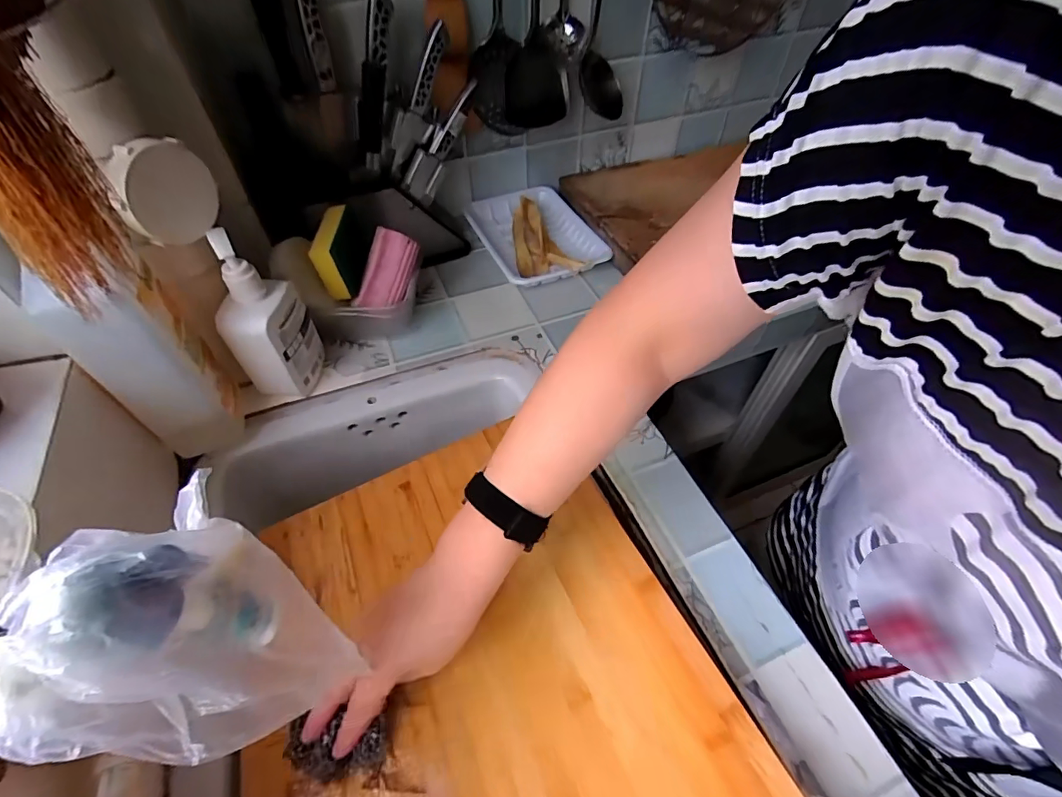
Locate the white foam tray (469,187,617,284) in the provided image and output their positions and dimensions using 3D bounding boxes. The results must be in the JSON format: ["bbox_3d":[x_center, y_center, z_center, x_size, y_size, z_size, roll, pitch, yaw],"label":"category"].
[{"bbox_3d":[0.010,-0.257,0.746,0.160,0.030,0.230,-17,53,-14],"label":"white foam tray"}]

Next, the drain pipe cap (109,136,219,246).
[{"bbox_3d":[-0.316,-0.178,0.408,0.016,0.079,0.083,20,53,15],"label":"drain pipe cap"}]

